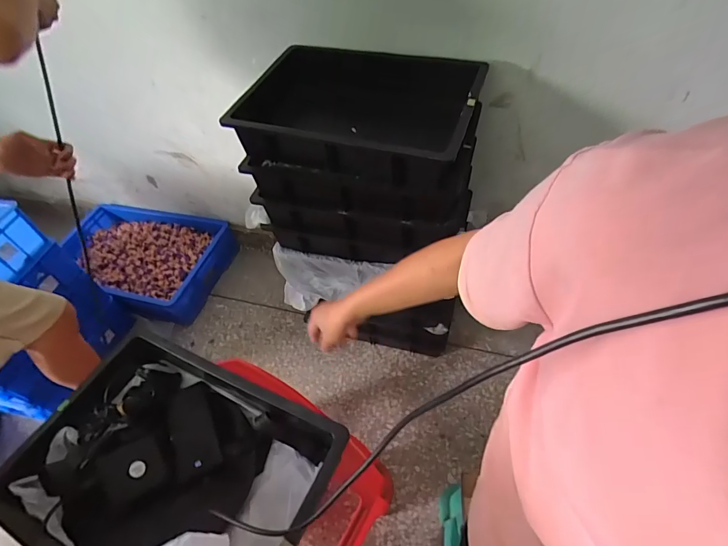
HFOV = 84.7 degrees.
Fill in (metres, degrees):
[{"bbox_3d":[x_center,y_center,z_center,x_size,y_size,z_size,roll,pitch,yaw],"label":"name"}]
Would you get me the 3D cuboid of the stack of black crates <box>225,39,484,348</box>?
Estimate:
[{"bbox_3d":[0.030,-0.149,1.017,0.431,0.678,0.342,12,52,16],"label":"stack of black crates"}]

